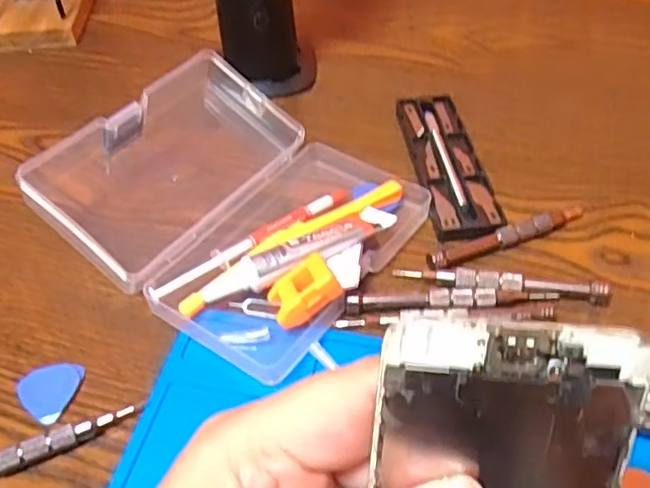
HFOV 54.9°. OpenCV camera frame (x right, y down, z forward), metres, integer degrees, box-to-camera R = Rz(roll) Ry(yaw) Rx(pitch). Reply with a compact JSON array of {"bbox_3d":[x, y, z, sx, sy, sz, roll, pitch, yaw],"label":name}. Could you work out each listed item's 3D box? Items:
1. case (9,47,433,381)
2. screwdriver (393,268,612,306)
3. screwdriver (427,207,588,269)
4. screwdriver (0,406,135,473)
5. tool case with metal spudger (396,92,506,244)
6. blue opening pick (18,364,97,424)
[{"bbox_3d":[-0.058,-0.035,0.352,0.199,0.050,0.158,26,52,25],"label":"case"},{"bbox_3d":[0.089,0.022,0.318,0.105,0.010,0.013,5,46,8],"label":"screwdriver"},{"bbox_3d":[0.099,-0.003,0.340,0.096,0.010,0.010,-19,48,-14],"label":"screwdriver"},{"bbox_3d":[-0.130,0.091,0.264,0.098,0.012,0.007,-20,48,-15],"label":"screwdriver"},{"bbox_3d":[0.075,-0.050,0.387,0.038,0.009,0.131,-6,46,-2],"label":"tool case with metal spudger"},{"bbox_3d":[-0.127,0.066,0.292,0.028,0.004,0.030,29,58,21],"label":"blue opening pick"}]

